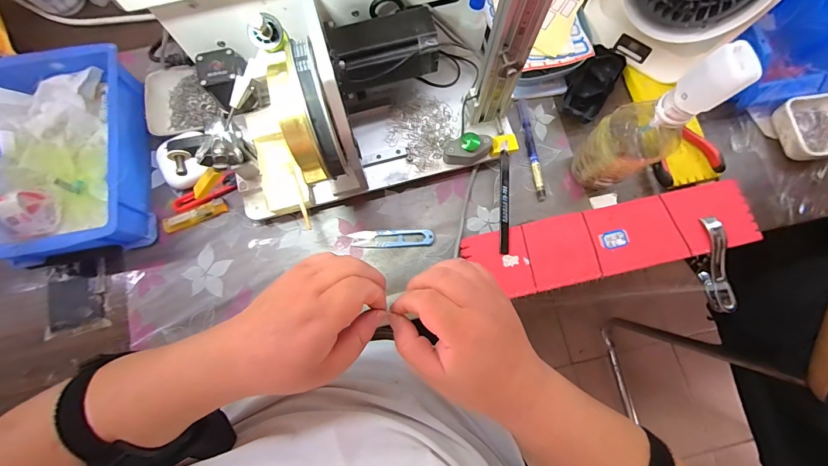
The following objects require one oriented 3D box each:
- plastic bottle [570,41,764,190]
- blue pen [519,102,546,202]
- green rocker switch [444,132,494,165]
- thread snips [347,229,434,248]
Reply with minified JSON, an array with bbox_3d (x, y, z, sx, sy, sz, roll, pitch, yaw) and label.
[{"bbox_3d":[0.233,-0.105,0.363,0.059,0.216,0.065,-22,78,-5],"label":"plastic bottle"},{"bbox_3d":[0.156,-0.111,0.479,0.012,0.010,0.141,-5,77,-2],"label":"blue pen"},{"bbox_3d":[0.067,-0.102,0.441,0.059,0.036,0.026,-20,78,-5],"label":"green rocker switch"},{"bbox_3d":[-0.028,0.007,0.457,0.104,0.012,0.023,0,77,-1],"label":"thread snips"}]

